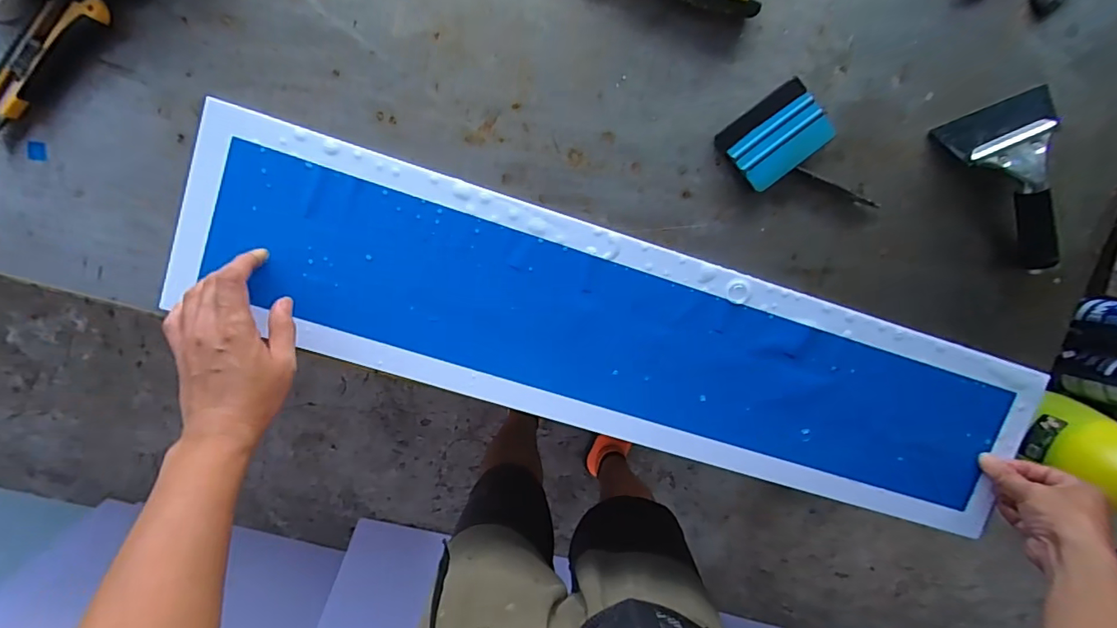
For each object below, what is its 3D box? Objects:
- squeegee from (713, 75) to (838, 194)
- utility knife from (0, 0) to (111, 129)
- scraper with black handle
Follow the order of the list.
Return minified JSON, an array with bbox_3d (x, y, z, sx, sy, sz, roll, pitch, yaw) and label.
[{"bbox_3d":[0.211,-0.172,0.489,0.097,0.016,0.071,-36,99,2],"label":"squeegee"},{"bbox_3d":[-0.443,-0.214,0.432,0.148,0.022,0.029,-44,99,4],"label":"utility knife"},{"bbox_3d":[0.462,-0.124,0.505,0.121,0.034,0.177,-21,100,0],"label":"scraper with black handle"}]

